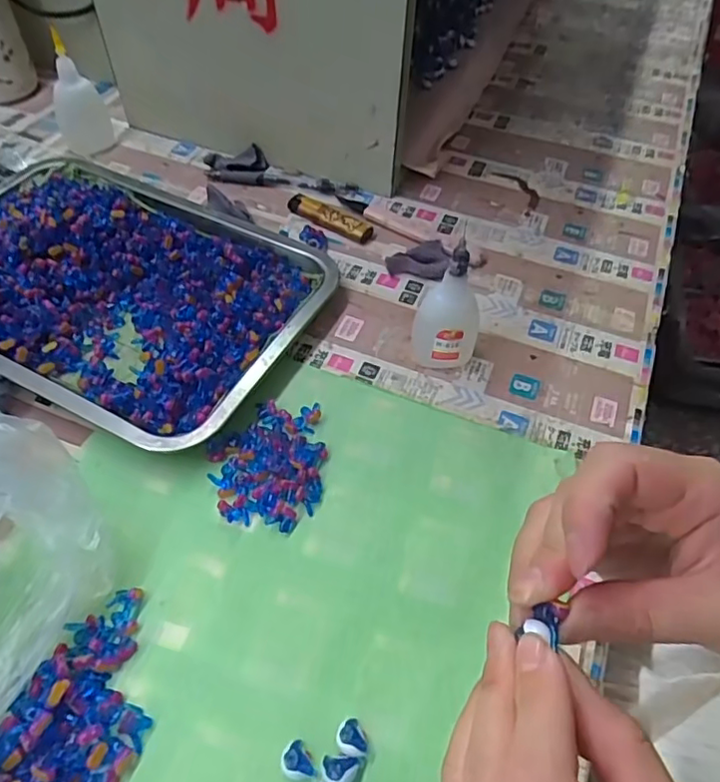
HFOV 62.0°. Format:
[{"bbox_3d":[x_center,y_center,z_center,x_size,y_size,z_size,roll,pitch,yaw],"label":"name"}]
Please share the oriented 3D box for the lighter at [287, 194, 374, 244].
[{"bbox_3d":[-0.026,-0.150,0.514,0.079,0.013,0.019,29,57,19],"label":"lighter"}]

